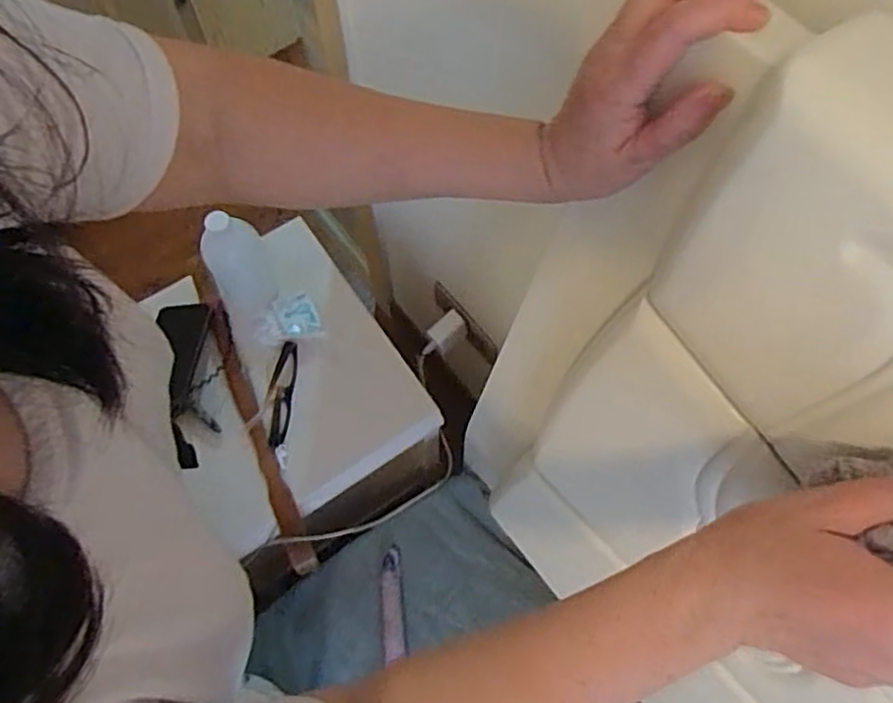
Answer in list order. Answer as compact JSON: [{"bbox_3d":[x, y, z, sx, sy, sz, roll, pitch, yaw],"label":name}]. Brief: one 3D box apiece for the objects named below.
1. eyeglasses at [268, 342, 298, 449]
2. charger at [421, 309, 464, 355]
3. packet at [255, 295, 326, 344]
[{"bbox_3d":[-0.219,0.055,0.861,0.032,0.024,0.137,4,66,2],"label":"eyeglasses"},{"bbox_3d":[-0.009,-0.031,1.025,0.028,0.020,0.087,38,71,15],"label":"charger"},{"bbox_3d":[-0.217,-0.043,0.890,0.088,0.020,0.062,-11,67,-5],"label":"packet"}]

